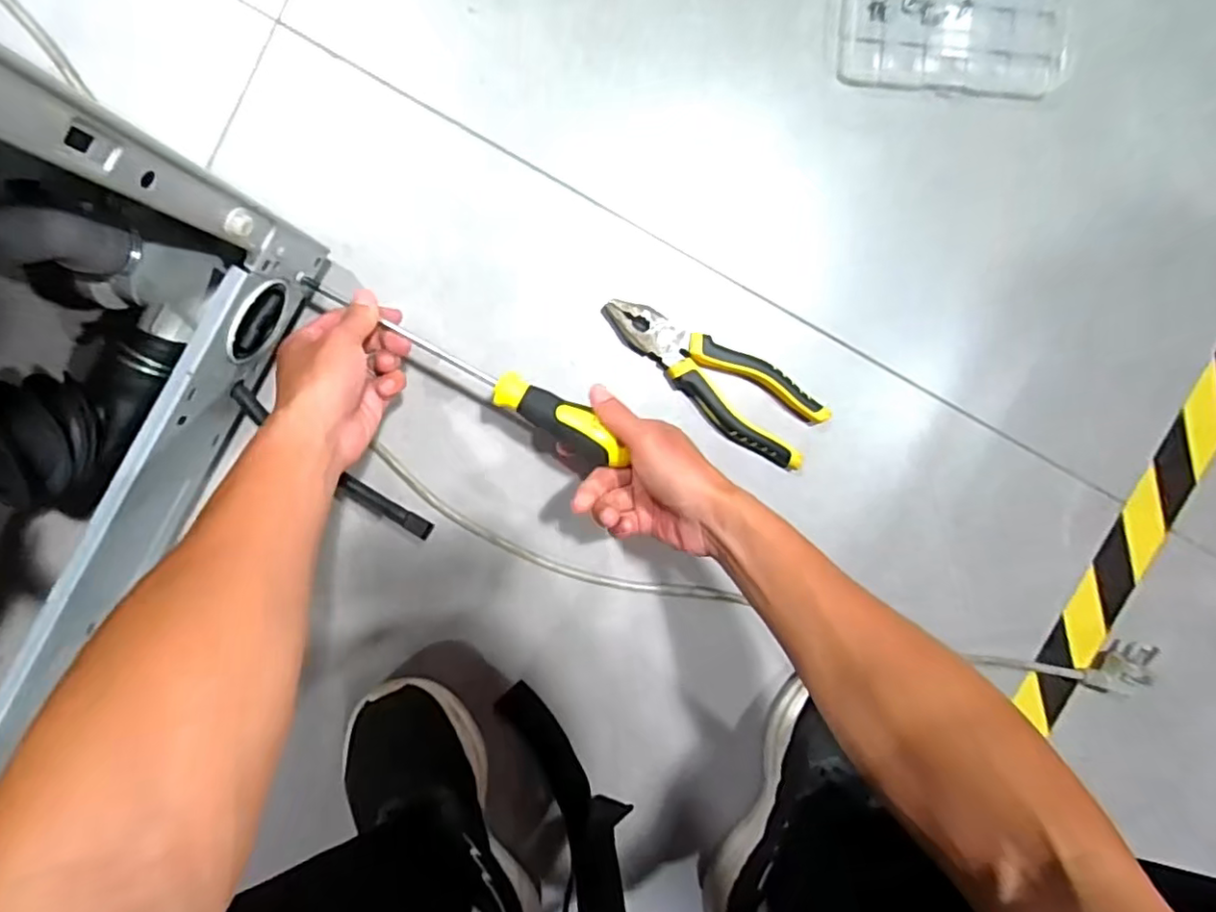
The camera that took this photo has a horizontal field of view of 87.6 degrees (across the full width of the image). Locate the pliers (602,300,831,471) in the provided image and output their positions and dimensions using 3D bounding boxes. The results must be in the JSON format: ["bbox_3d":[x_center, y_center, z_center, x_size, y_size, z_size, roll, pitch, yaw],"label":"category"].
[{"bbox_3d":[0.083,-0.064,0.500,0.190,0.021,0.063,35,93,-7],"label":"pliers"}]

